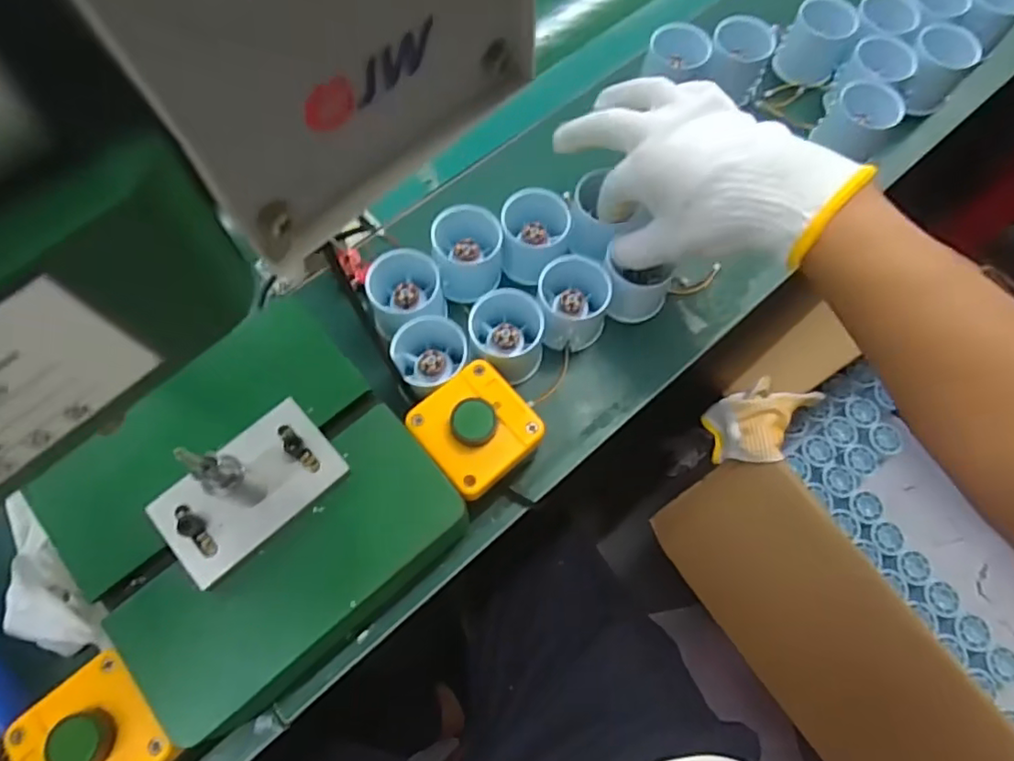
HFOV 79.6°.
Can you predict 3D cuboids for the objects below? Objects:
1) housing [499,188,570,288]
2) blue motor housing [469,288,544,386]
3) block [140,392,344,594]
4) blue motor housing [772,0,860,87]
[{"bbox_3d":[0.021,-0.110,0.465,0.050,0.048,0.050,-2,68,-1],"label":"housing"},{"bbox_3d":[-0.001,-0.033,0.440,0.054,0.043,0.065,2,68,1],"label":"blue motor housing"},{"bbox_3d":[-0.147,0.053,0.327,0.100,0.057,0.060,-41,74,-15],"label":"block"},{"bbox_3d":[0.277,-0.303,0.546,0.052,0.053,0.044,32,72,12],"label":"blue motor housing"}]

